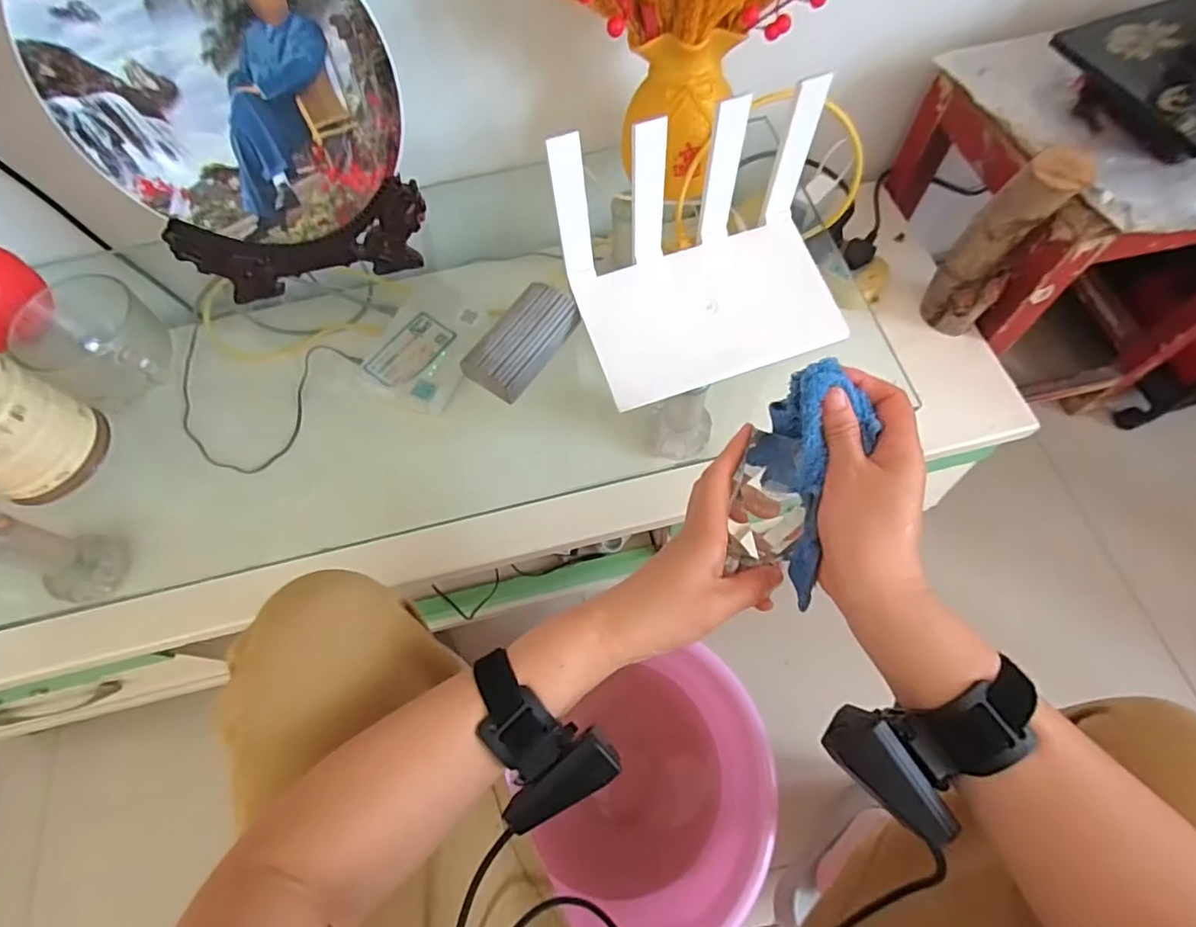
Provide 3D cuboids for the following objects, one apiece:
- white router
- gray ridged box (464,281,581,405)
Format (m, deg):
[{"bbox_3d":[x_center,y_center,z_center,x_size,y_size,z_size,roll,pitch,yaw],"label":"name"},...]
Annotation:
[{"bbox_3d":[0.093,-0.172,0.482,0.219,0.158,0.143,-17,65,-5],"label":"white router"},{"bbox_3d":[-0.068,-0.111,0.525,0.059,0.029,0.113,26,69,14],"label":"gray ridged box"}]

